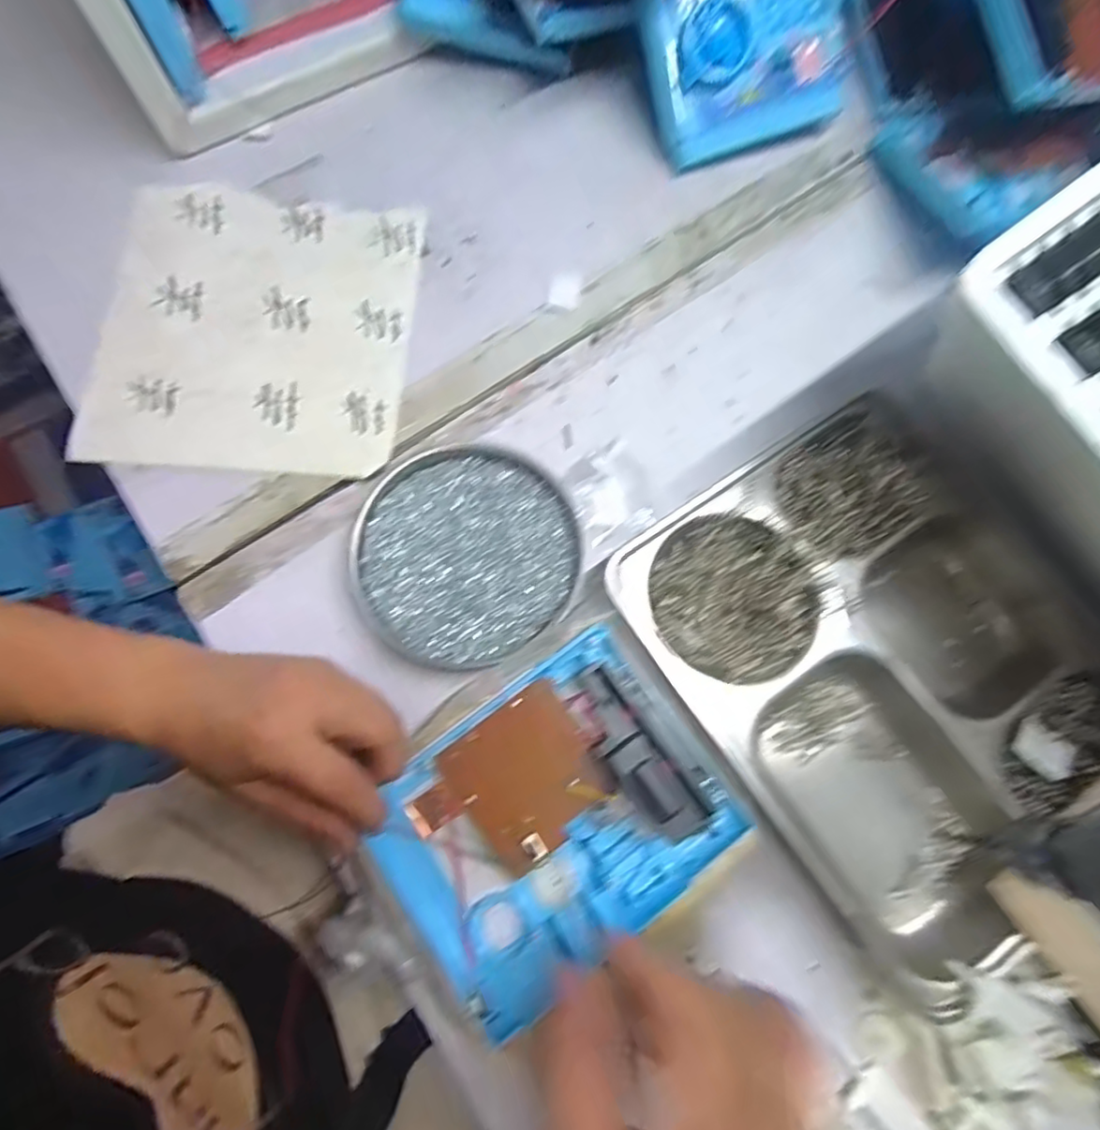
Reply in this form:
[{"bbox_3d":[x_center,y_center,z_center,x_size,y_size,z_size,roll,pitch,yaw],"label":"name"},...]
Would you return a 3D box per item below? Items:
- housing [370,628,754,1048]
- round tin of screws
[{"bbox_3d":[-0.001,0.129,0.312,0.163,0.037,0.129,-35,78,-9],"label":"housing"},{"bbox_3d":[-0.051,-0.006,0.385,0.136,0.020,0.133,0,75,-1],"label":"round tin of screws"}]

